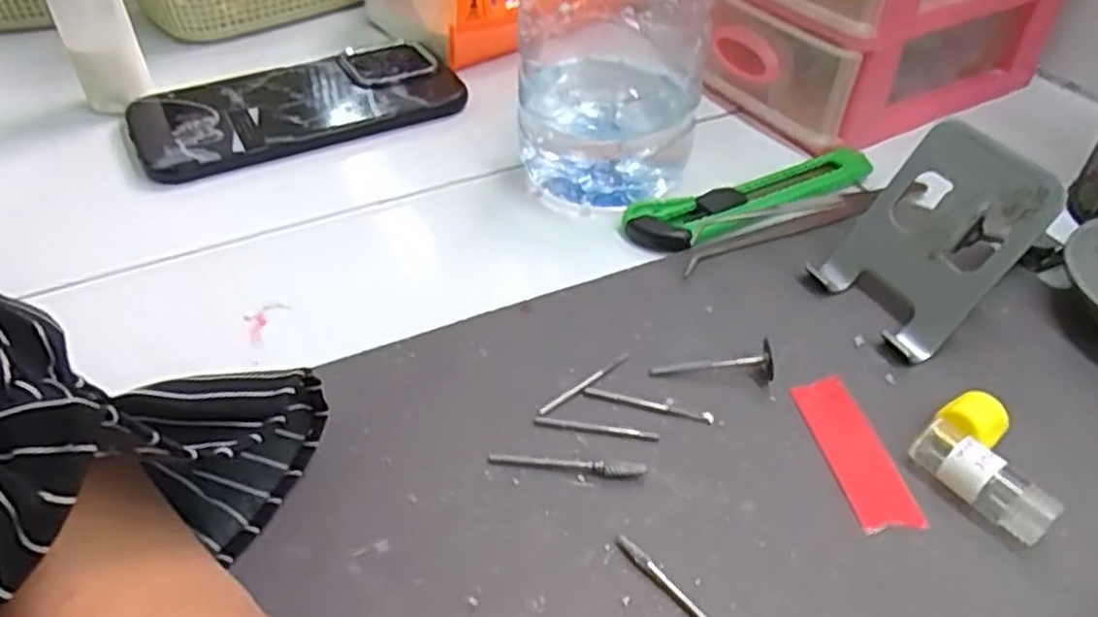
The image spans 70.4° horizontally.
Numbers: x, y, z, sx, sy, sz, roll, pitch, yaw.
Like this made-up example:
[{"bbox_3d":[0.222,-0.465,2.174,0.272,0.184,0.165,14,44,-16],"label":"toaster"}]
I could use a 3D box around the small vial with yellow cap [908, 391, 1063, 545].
[{"bbox_3d":[0.143,0.051,0.250,0.033,0.017,0.043,-28,49,-28],"label":"small vial with yellow cap"}]

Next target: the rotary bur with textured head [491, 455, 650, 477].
[{"bbox_3d":[0.006,0.051,0.255,0.050,0.004,0.004,5,42,6],"label":"rotary bur with textured head"}]

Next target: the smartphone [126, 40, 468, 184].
[{"bbox_3d":[-0.136,-0.111,0.428,0.168,0.017,0.080,-21,46,-22],"label":"smartphone"}]

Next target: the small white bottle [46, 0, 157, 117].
[{"bbox_3d":[-0.236,-0.149,0.402,0.033,0.098,0.027,-23,47,-24],"label":"small white bottle"}]

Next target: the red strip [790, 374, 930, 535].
[{"bbox_3d":[0.103,0.046,0.262,0.022,0.004,0.059,-7,42,-8],"label":"red strip"}]

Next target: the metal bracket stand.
[{"bbox_3d":[0.145,-0.028,0.297,0.044,0.067,0.060,-19,45,-21],"label":"metal bracket stand"}]

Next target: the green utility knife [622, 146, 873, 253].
[{"bbox_3d":[0.101,-0.054,0.369,0.138,0.008,0.031,-18,45,-19],"label":"green utility knife"}]

